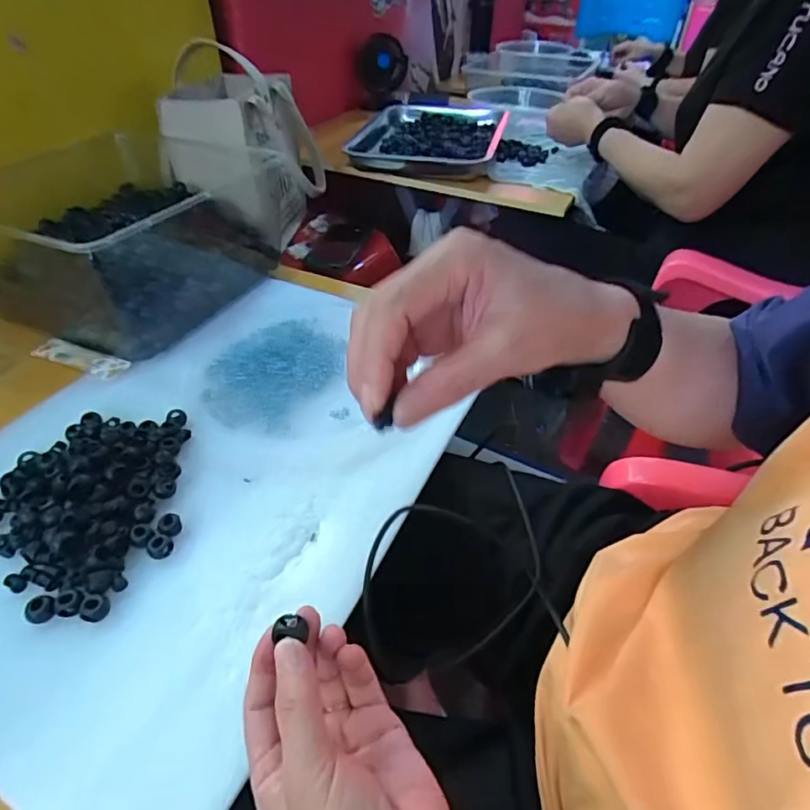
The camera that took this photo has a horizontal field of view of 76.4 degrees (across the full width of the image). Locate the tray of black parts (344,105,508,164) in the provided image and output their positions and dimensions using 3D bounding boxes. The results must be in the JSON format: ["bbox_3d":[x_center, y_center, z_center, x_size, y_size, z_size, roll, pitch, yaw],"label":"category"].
[{"bbox_3d":[0.048,-0.524,1.004,0.287,0.035,0.348,6,42,5],"label":"tray of black parts"}]

